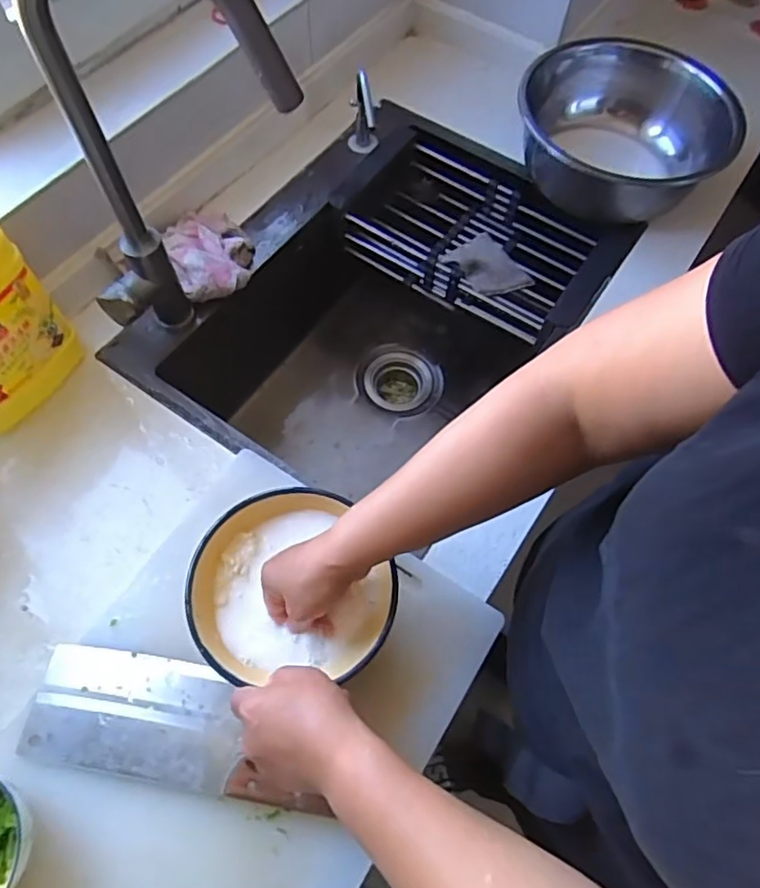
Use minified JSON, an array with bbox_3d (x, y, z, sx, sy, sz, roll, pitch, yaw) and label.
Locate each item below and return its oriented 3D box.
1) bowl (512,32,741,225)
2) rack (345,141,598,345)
[{"bbox_3d":[0.299,-0.397,0.769,0.245,0.143,0.225,1,65,-2],"label":"bowl"},{"bbox_3d":[0.122,-0.293,0.841,0.327,0.067,0.196,35,69,14],"label":"rack"}]

